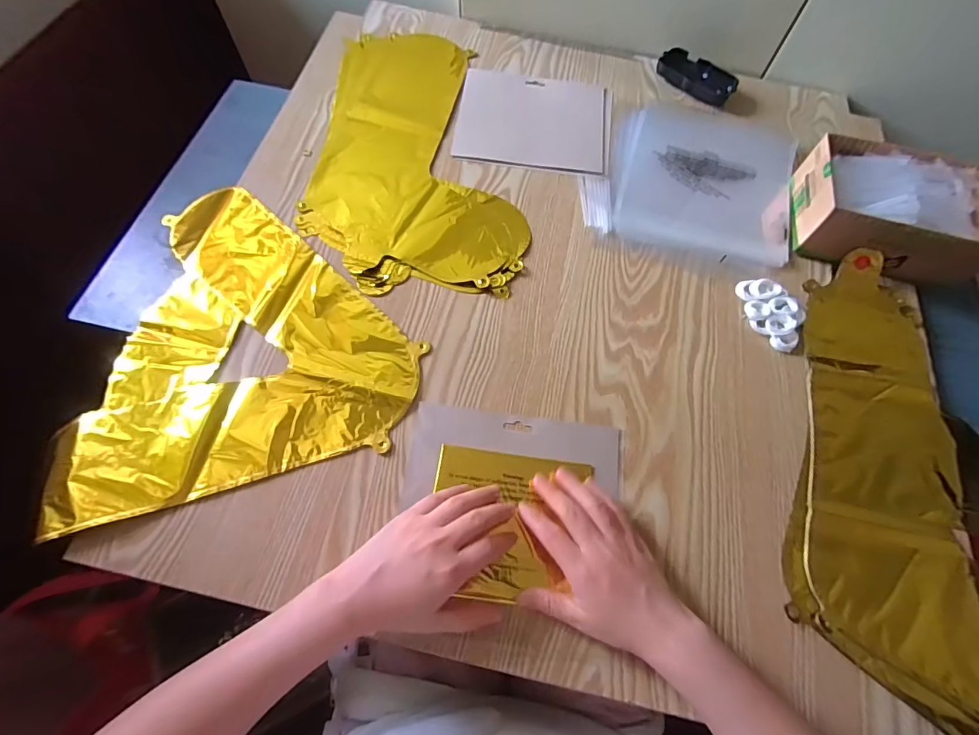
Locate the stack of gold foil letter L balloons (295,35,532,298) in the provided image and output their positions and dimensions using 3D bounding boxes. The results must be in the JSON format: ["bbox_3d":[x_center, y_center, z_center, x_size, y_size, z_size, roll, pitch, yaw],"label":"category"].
[{"bbox_3d":[-0.087,-0.278,0.576,0.245,0.007,0.424,1,65,-3],"label":"stack of gold foil letter L balloons"}]

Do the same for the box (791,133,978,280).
[{"bbox_3d":[0.459,-0.178,0.526,0.188,0.076,0.141,13,65,3],"label":"box"}]

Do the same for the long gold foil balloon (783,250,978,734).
[{"bbox_3d":[0.372,0.086,0.422,0.165,0.018,0.423,18,66,5],"label":"long gold foil balloon"}]

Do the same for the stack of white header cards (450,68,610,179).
[{"bbox_3d":[0.060,-0.326,0.607,0.197,0.005,0.165,8,65,0],"label":"stack of white header cards"}]

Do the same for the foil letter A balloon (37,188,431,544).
[{"bbox_3d":[-0.251,-0.050,0.461,0.311,0.009,0.335,-14,67,-9],"label":"foil letter A balloon"}]

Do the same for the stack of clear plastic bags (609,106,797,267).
[{"bbox_3d":[0.264,-0.237,0.573,0.218,0.012,0.250,14,66,3],"label":"stack of clear plastic bags"}]

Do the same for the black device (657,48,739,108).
[{"bbox_3d":[0.289,-0.406,0.642,0.106,0.026,0.044,40,69,14],"label":"black device"}]

